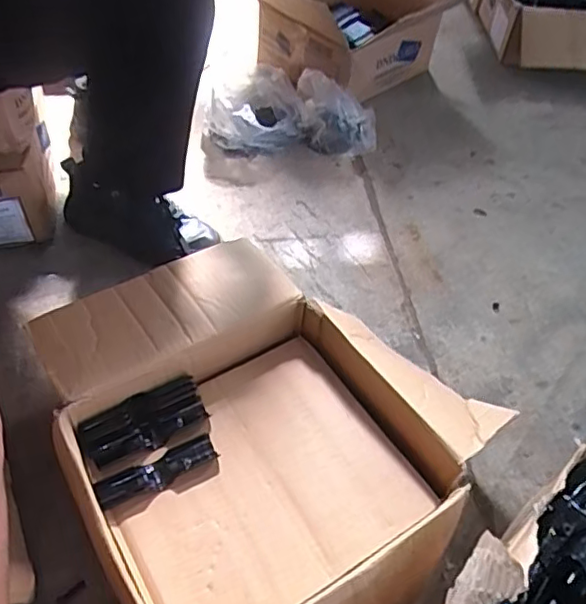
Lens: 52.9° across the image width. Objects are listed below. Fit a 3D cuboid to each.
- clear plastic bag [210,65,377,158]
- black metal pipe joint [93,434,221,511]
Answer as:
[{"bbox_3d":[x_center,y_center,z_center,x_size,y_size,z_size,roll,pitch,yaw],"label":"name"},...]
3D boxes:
[{"bbox_3d":[-0.002,-0.385,1.185,0.326,0.107,0.185,-2,49,-6],"label":"clear plastic bag"},{"bbox_3d":[-0.142,0.180,0.619,0.125,0.025,0.031,-24,55,-22],"label":"black metal pipe joint"}]

